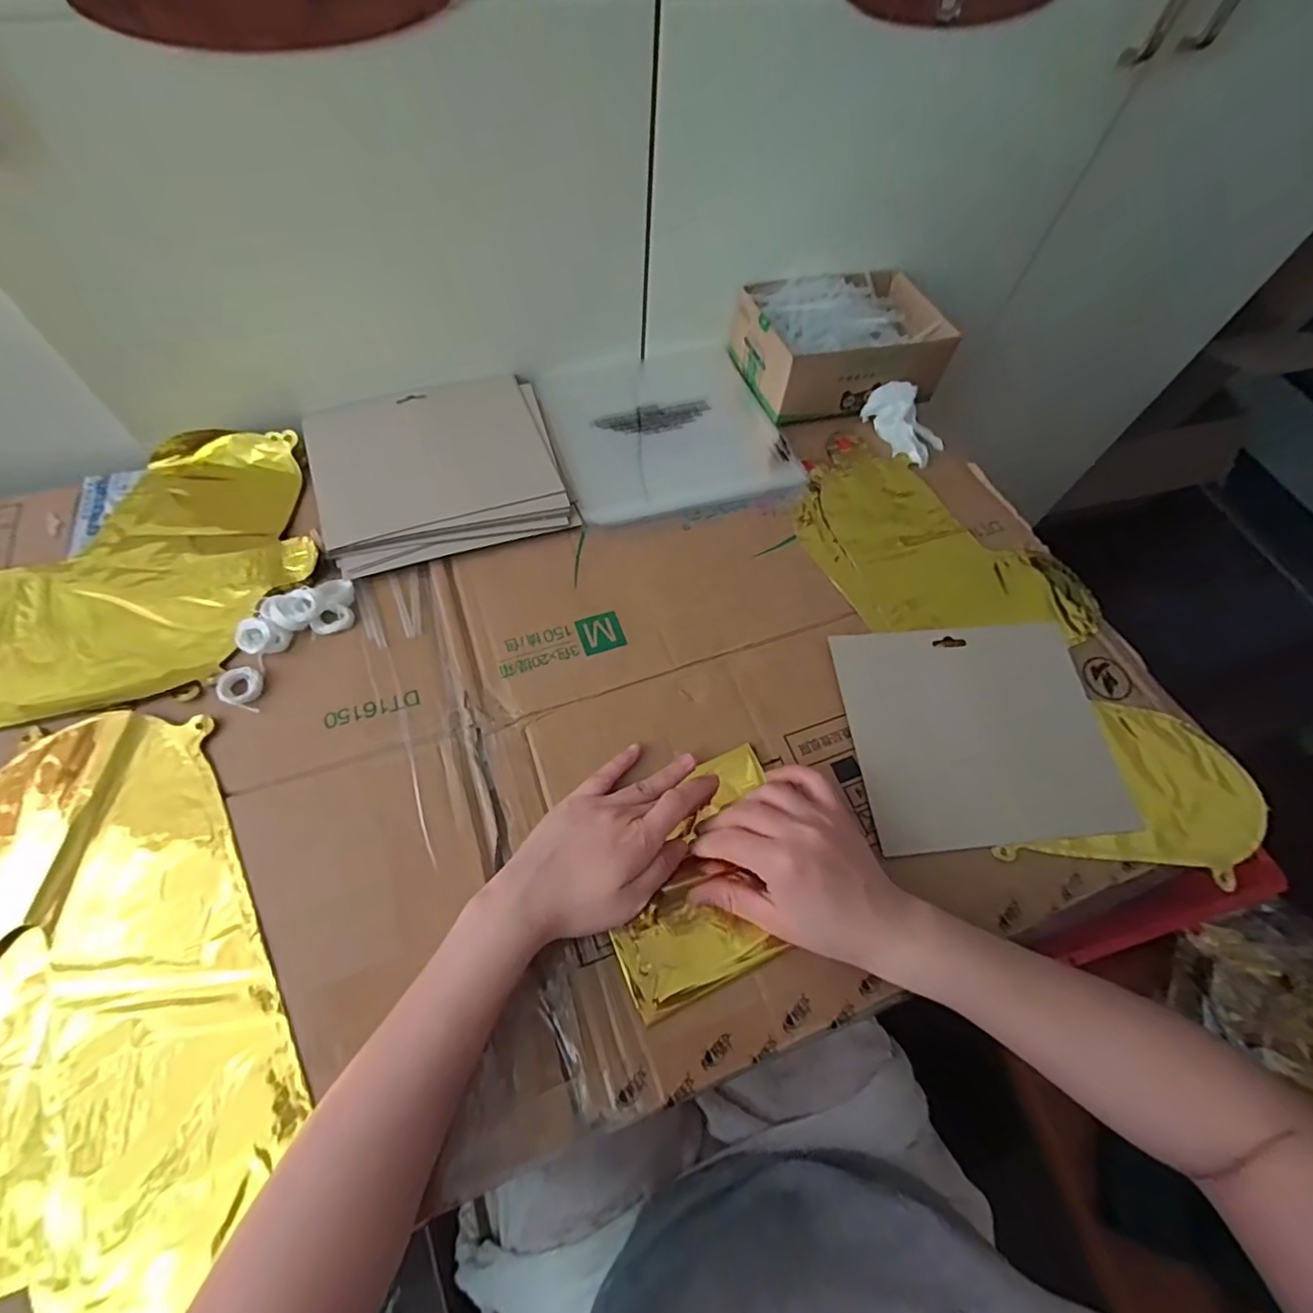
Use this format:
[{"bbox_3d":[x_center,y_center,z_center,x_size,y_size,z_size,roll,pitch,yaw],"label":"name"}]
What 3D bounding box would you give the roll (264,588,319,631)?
[{"bbox_3d":[-0.265,-0.035,0.428,0.029,0.016,0.033,37,65,15],"label":"roll"}]

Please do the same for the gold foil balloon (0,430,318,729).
[{"bbox_3d":[-0.473,-0.049,0.427,0.403,0.009,0.243,-19,64,-14],"label":"gold foil balloon"}]

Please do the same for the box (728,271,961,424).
[{"bbox_3d":[0.185,-0.314,0.589,0.179,0.075,0.139,-18,64,-13],"label":"box"}]

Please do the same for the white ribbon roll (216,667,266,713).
[{"bbox_3d":[-0.285,0.022,0.400,0.025,0.009,0.031,-4,62,-6],"label":"white ribbon roll"}]

